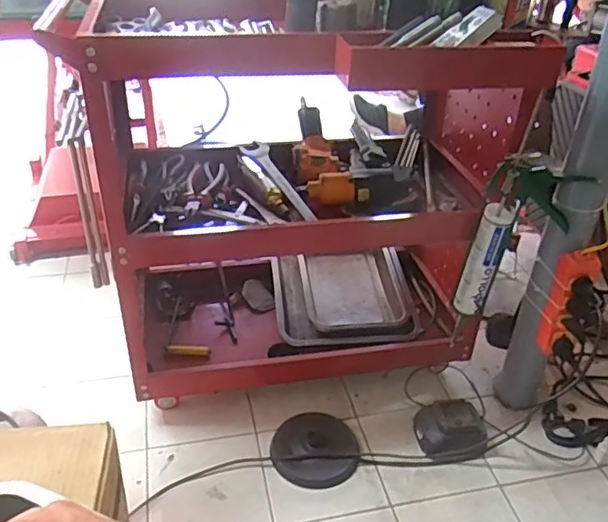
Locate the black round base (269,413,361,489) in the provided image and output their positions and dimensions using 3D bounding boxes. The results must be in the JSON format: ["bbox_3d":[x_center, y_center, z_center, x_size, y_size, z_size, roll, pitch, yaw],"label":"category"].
[{"bbox_3d":[0.021,0.341,1.081,0.154,0.034,0.137,-1,34,-6],"label":"black round base"}]

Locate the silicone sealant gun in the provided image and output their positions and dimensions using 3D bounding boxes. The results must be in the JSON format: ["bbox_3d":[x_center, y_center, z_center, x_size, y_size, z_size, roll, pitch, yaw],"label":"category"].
[{"bbox_3d":[0.364,-0.008,1.042,0.160,0.367,0.058,6,34,6],"label":"silicone sealant gun"}]

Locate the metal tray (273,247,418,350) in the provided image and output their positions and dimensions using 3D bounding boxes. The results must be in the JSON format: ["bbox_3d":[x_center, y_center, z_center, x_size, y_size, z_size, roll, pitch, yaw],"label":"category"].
[{"bbox_3d":[0.083,0.076,1.295,0.293,0.069,0.282,-3,34,-9],"label":"metal tray"}]

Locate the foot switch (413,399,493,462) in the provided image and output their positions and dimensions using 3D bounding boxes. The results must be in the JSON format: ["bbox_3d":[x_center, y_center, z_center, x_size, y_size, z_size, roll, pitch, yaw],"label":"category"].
[{"bbox_3d":[0.273,0.313,1.095,0.125,0.062,0.092,-1,34,-5],"label":"foot switch"}]

